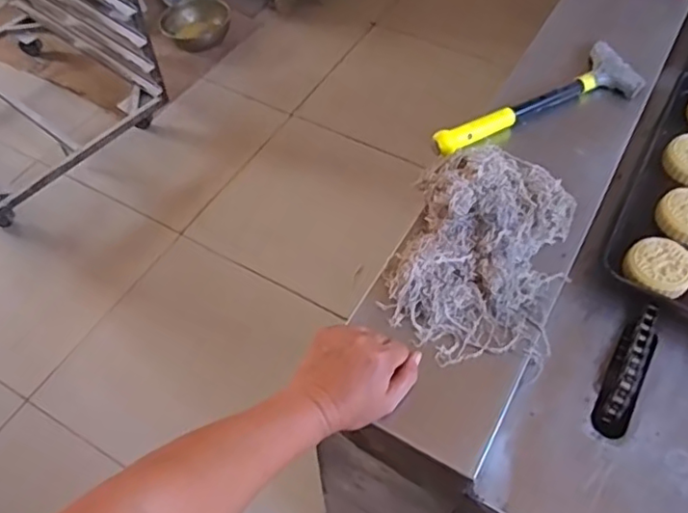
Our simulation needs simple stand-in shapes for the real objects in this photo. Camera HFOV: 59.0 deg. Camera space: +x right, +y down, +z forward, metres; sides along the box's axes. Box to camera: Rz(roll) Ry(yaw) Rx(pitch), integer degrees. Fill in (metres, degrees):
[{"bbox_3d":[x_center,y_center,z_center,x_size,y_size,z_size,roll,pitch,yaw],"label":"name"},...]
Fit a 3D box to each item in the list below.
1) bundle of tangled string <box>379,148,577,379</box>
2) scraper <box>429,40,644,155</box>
[{"bbox_3d":[0.144,-0.008,0.635,0.175,0.058,0.241,14,61,15],"label":"bundle of tangled string"},{"bbox_3d":[0.248,-0.193,0.778,0.313,0.045,0.096,-30,60,-12],"label":"scraper"}]

